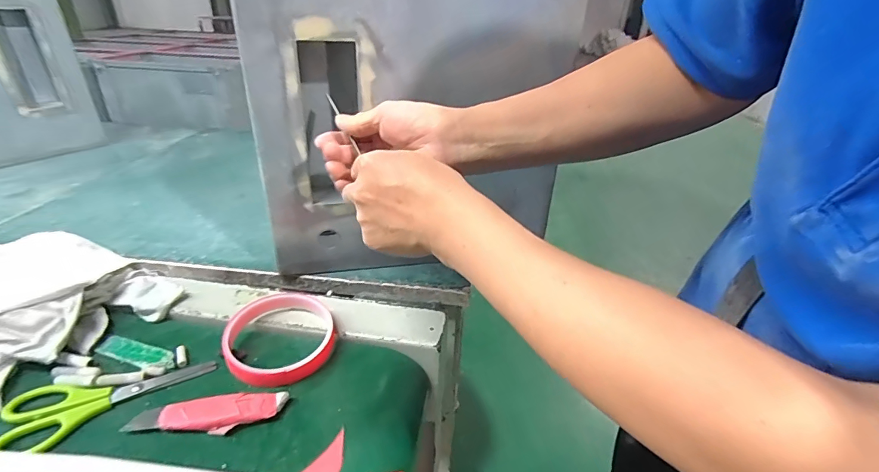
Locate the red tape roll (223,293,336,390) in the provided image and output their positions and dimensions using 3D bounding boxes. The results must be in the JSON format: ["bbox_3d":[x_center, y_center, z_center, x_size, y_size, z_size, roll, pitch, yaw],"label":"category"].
[{"bbox_3d":[-0.130,0.082,0.359,0.082,0.023,0.099,-2,29,-9],"label":"red tape roll"}]

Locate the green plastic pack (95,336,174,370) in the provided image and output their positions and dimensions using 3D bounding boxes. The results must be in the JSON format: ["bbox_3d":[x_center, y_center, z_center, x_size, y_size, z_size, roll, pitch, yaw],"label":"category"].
[{"bbox_3d":[-0.246,0.095,0.352,0.073,0.004,0.019,11,30,14],"label":"green plastic pack"}]

